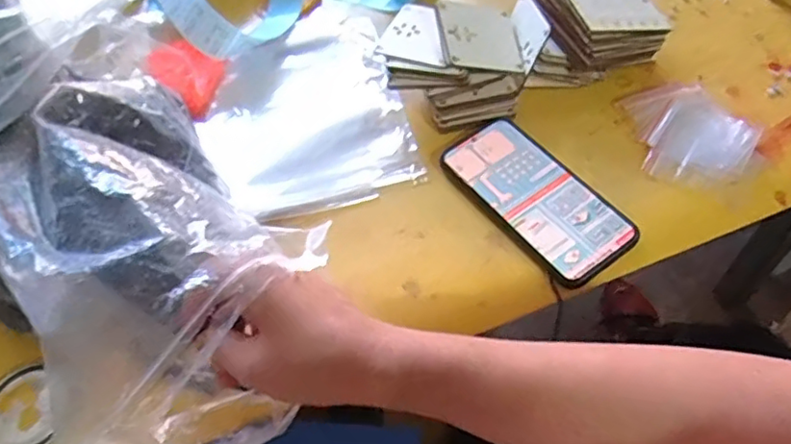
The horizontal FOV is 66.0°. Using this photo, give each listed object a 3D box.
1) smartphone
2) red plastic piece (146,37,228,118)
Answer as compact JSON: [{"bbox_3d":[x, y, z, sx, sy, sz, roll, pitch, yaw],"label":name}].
[{"bbox_3d":[0.112,-0.023,0.494,0.077,0.016,0.161,-32,58,-16],"label":"smartphone"},{"bbox_3d":[-0.209,-0.145,0.602,0.069,0.014,0.071,23,61,-20],"label":"red plastic piece"}]

